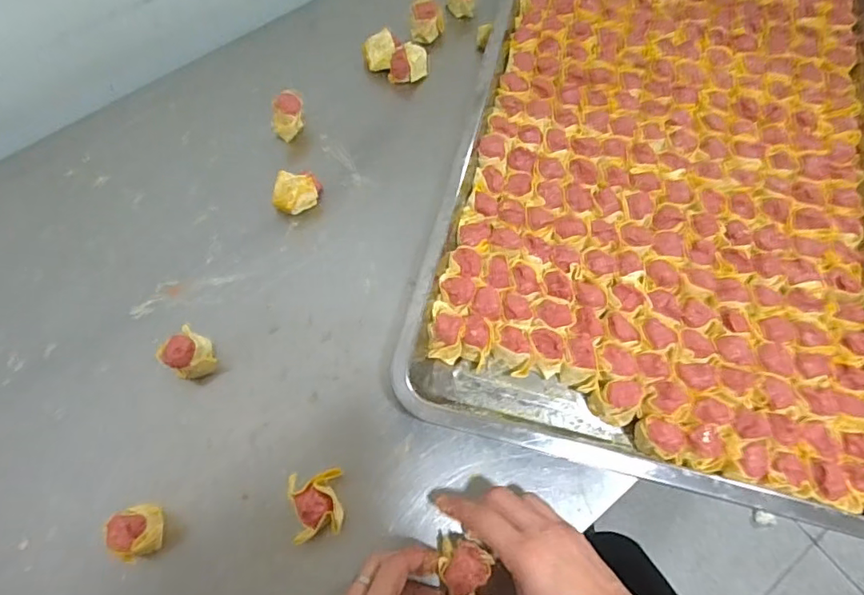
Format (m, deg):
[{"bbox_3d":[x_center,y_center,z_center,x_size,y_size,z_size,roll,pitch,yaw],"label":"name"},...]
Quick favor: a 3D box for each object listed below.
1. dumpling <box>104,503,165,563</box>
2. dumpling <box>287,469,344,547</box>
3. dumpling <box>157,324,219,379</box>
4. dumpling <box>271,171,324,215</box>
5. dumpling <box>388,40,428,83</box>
[{"bbox_3d":[-0.217,0.173,0.396,0.033,0.039,0.035,-21,70,-7],"label":"dumpling"},{"bbox_3d":[-0.085,0.155,0.404,0.036,0.035,0.046,-11,69,-4],"label":"dumpling"},{"bbox_3d":[-0.201,0.048,0.449,0.036,0.038,0.034,0,69,1],"label":"dumpling"},{"bbox_3d":[-0.130,-0.097,0.515,0.043,0.027,0.040,1,69,1],"label":"dumpling"},{"bbox_3d":[-0.025,-0.249,0.580,0.042,0.037,0.031,-6,69,-2],"label":"dumpling"}]

